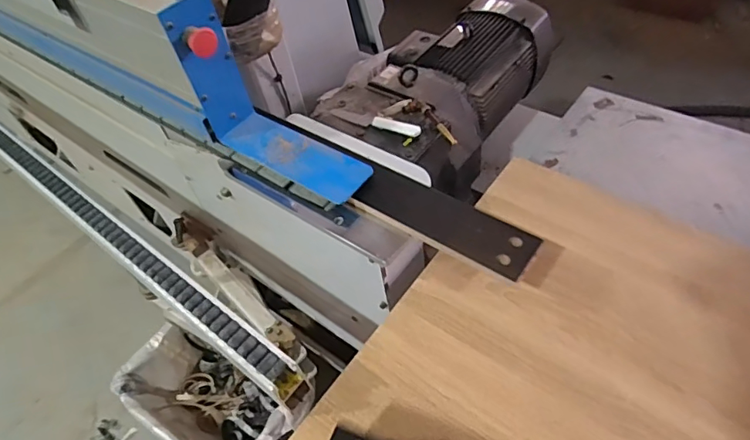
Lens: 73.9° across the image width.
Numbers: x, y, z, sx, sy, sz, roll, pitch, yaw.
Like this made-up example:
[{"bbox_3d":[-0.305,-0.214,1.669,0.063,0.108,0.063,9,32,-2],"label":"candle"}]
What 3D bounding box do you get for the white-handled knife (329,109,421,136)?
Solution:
[{"bbox_3d":[-0.001,-0.171,0.869,0.173,0.010,0.030,19,57,23],"label":"white-handled knife"}]

